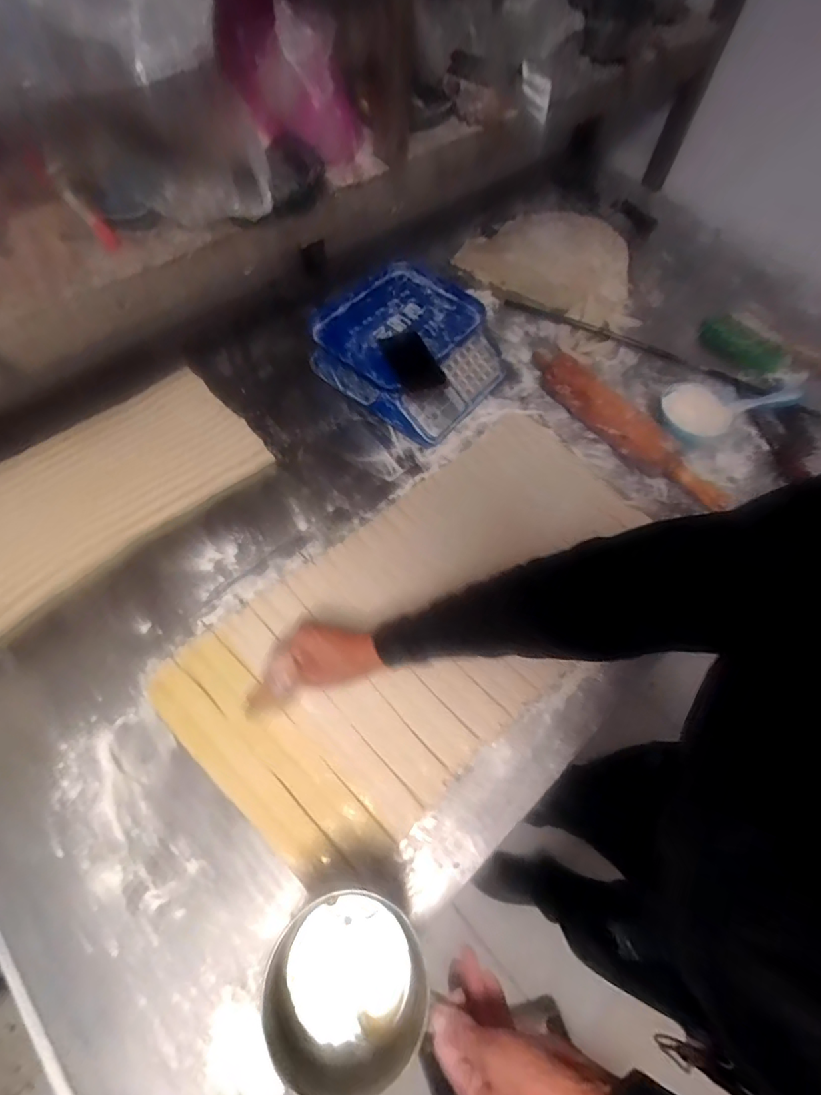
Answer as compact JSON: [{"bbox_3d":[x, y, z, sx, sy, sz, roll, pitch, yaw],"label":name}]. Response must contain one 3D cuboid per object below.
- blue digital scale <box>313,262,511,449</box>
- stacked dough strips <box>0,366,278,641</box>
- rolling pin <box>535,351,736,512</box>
[{"bbox_3d":[0.004,-0.386,0.974,0.321,0.110,0.306,32,64,13],"label":"blue digital scale"},{"bbox_3d":[-0.523,-0.110,0.836,0.505,0.032,0.303,-37,70,-21],"label":"stacked dough strips"},{"bbox_3d":[0.404,-0.243,0.953,0.081,0.070,0.463,-35,70,-20],"label":"rolling pin"}]

